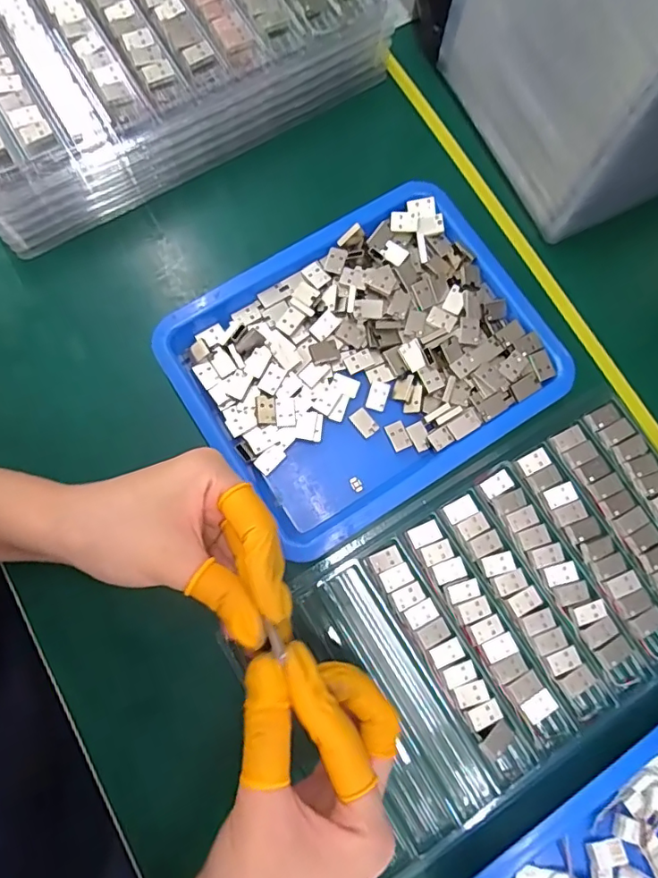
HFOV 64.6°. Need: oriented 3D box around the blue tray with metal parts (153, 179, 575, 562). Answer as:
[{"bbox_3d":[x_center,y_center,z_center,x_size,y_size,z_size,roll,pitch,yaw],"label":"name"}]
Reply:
[{"bbox_3d":[0.024,-0.049,0.329,0.211,0.027,0.170,-33,81,-8],"label":"blue tray with metal parts"}]

